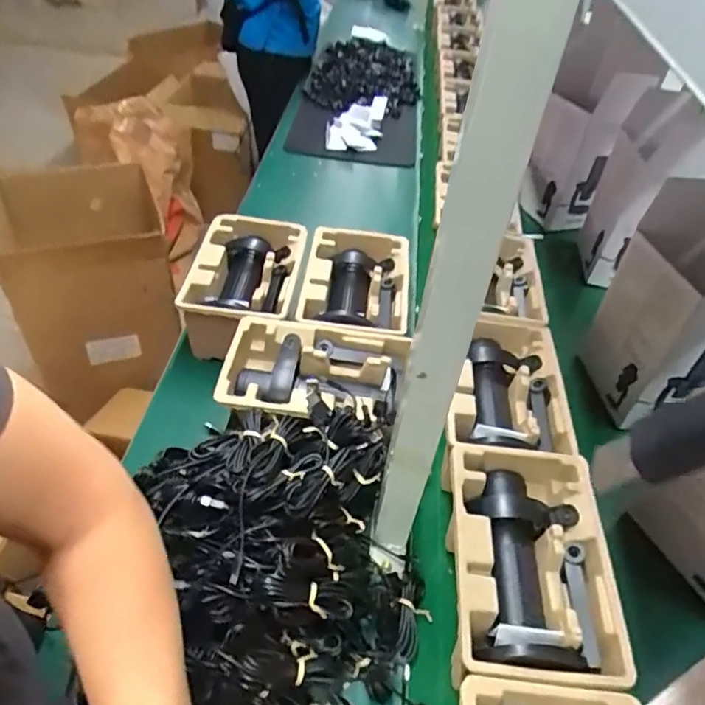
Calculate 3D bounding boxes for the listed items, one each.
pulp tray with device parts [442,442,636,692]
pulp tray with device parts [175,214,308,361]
[{"bbox_3d":[0.168,0.203,0.568,0.151,0.061,0.226,3,47,5],"label":"pulp tray with device parts"},{"bbox_3d":[-0.152,-0.103,0.838,0.145,0.076,0.226,4,47,6],"label":"pulp tray with device parts"}]

